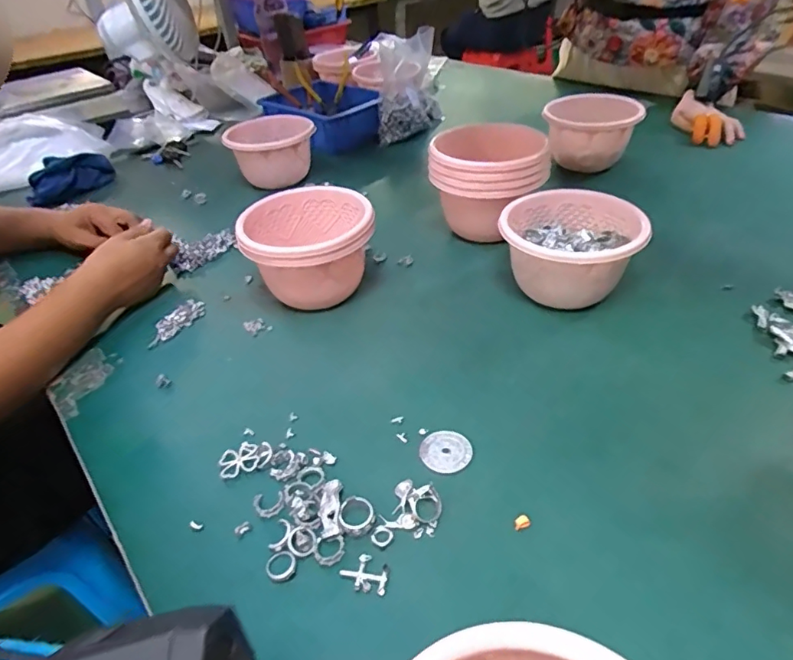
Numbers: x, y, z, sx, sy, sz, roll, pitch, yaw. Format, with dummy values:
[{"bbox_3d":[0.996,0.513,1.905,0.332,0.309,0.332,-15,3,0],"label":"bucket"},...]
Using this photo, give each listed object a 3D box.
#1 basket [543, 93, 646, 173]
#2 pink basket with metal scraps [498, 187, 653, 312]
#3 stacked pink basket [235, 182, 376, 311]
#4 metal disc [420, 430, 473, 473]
[{"bbox_3d":[0.313,-0.316,0.845,0.139,0.093,0.122,8,41,17],"label":"basket"},{"bbox_3d":[0.192,-0.093,0.592,0.142,0.082,0.133,-4,39,3],"label":"pink basket with metal scraps"},{"bbox_3d":[-0.099,-0.090,0.612,0.141,0.098,0.140,-16,40,-12],"label":"stacked pink basket"},{"bbox_3d":[0.042,0.101,0.438,0.042,0.004,0.040,-4,39,3],"label":"metal disc"}]

